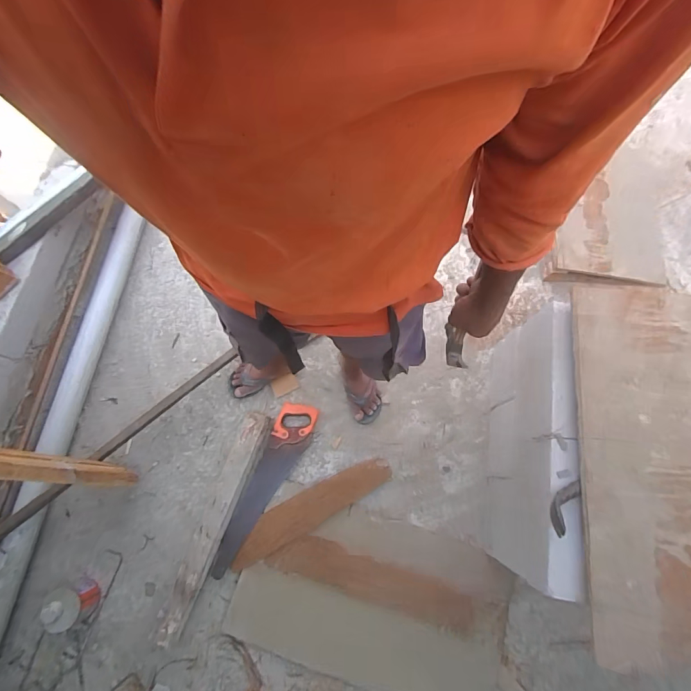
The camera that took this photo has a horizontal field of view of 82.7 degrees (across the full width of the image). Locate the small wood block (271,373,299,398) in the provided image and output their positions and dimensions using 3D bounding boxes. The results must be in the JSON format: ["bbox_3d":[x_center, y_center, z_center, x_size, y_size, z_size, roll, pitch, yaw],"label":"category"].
[{"bbox_3d":[-0.188,0.119,1.200,0.075,0.012,0.055,-26,76,-6],"label":"small wood block"}]

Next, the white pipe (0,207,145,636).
[{"bbox_3d":[-0.835,0.262,1.130,0.084,0.095,1.553,7,75,2],"label":"white pipe"}]

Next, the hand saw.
[{"bbox_3d":[-0.223,0.401,1.117,0.112,0.028,0.494,21,76,6],"label":"hand saw"}]

